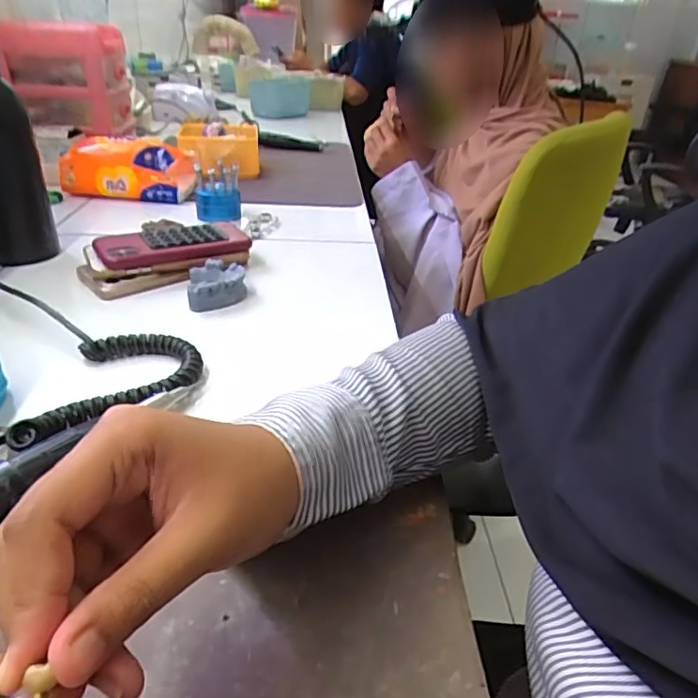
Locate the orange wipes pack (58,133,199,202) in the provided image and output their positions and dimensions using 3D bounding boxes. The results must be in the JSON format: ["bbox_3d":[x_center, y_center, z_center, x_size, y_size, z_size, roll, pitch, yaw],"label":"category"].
[{"bbox_3d":[-0.320,-0.259,0.796,0.186,0.076,0.063,-2,31,-11],"label":"orange wipes pack"}]

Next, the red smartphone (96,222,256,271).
[{"bbox_3d":[-0.182,-0.114,0.578,0.153,0.012,0.069,-14,44,-28],"label":"red smartphone"}]

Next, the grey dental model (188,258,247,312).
[{"bbox_3d":[-0.128,-0.063,0.536,0.053,0.027,0.064,-3,32,-12],"label":"grey dental model"}]

